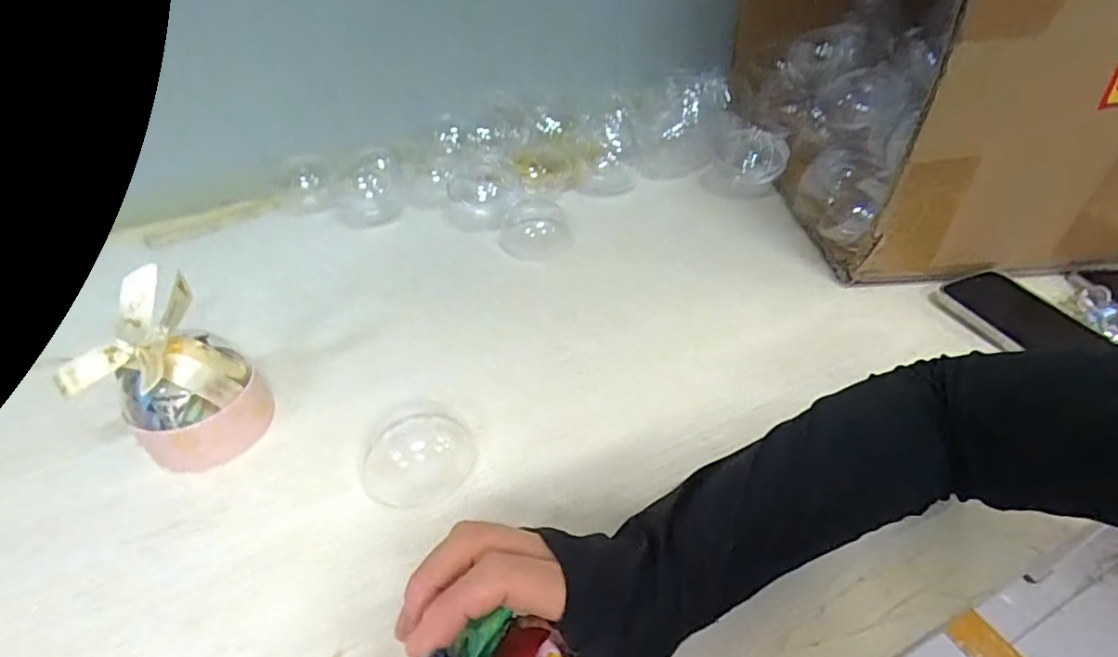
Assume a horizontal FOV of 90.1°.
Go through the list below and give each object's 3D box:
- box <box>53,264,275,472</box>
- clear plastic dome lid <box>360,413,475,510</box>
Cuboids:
[{"bbox_3d":[-0.261,0.032,0.383,0.087,0.111,0.083,10,43,13],"label":"box"},{"bbox_3d":[-0.097,0.084,0.385,0.073,0.023,0.074,-1,42,1],"label":"clear plastic dome lid"}]

